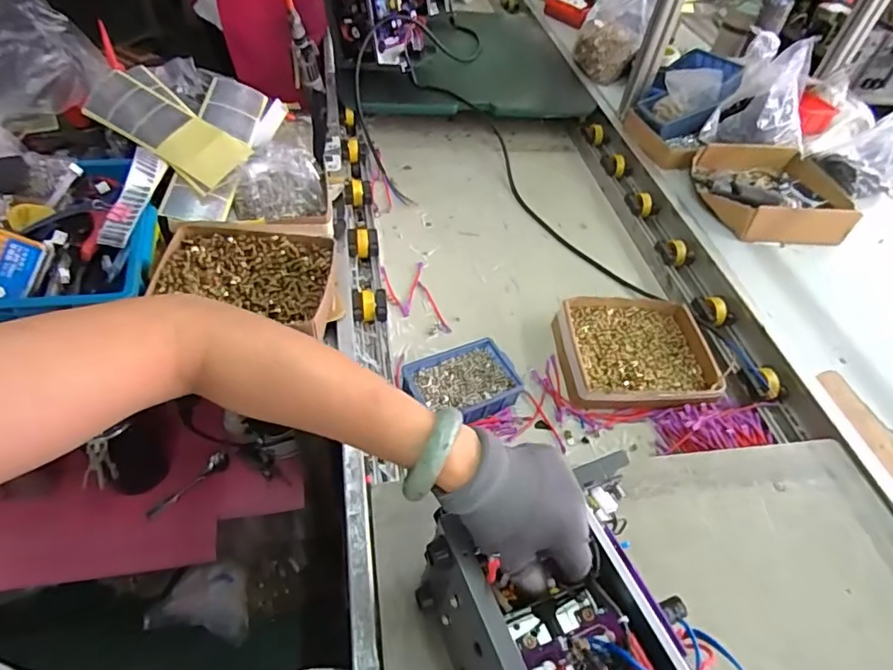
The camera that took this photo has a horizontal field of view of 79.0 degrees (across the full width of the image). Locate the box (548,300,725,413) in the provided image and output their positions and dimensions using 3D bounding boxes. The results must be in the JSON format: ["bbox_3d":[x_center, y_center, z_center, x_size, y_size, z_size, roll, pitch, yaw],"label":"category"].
[{"bbox_3d":[0.288,0.025,0.837,0.222,0.048,0.199,2,48,-6],"label":"box"}]

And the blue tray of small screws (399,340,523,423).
[{"bbox_3d":[0.025,0.073,0.755,0.146,0.048,0.102,-15,52,-20],"label":"blue tray of small screws"}]

